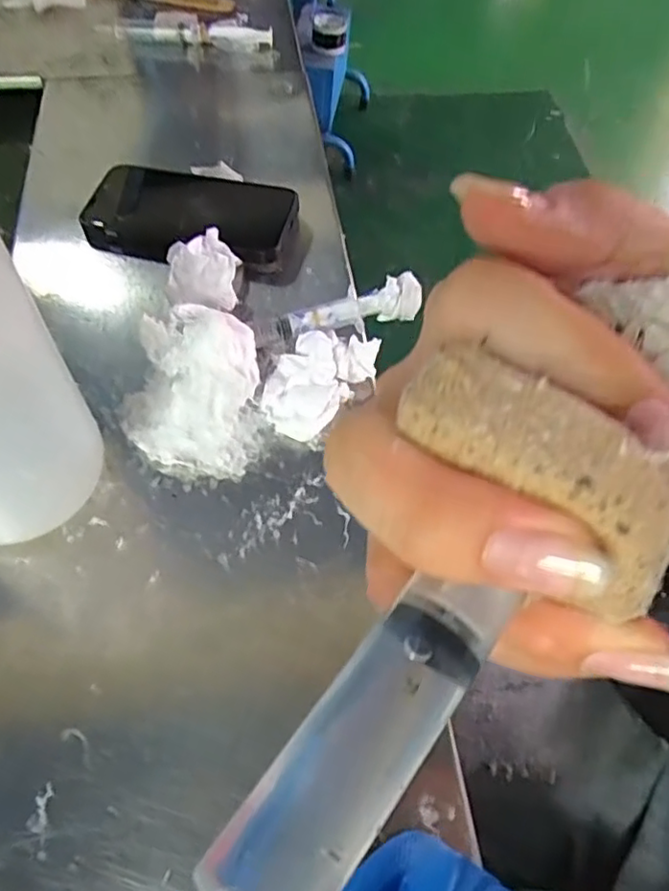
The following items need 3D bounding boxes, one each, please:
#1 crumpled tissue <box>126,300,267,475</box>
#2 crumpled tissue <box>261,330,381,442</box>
[{"bbox_3d":[-0.081,-0.033,0.351,0.079,0.048,0.096,-10,59,-9],"label":"crumpled tissue"},{"bbox_3d":[-0.011,-0.040,0.374,0.048,0.021,0.077,36,63,18],"label":"crumpled tissue"}]

